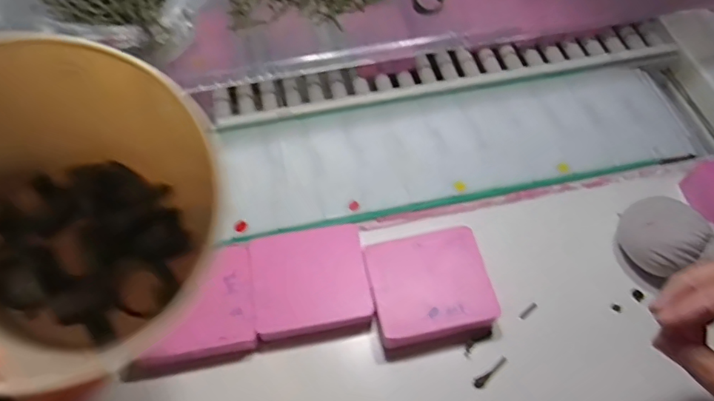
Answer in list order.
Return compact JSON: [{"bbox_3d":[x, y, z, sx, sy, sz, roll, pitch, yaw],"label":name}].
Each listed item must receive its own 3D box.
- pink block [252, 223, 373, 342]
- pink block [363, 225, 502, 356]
[{"bbox_3d":[-0.036,0.062,0.405,0.087,0.020,0.082,-9,59,-6],"label":"pink block"},{"bbox_3d":[0.055,0.067,0.399,0.088,0.025,0.082,-10,59,-6],"label":"pink block"}]

